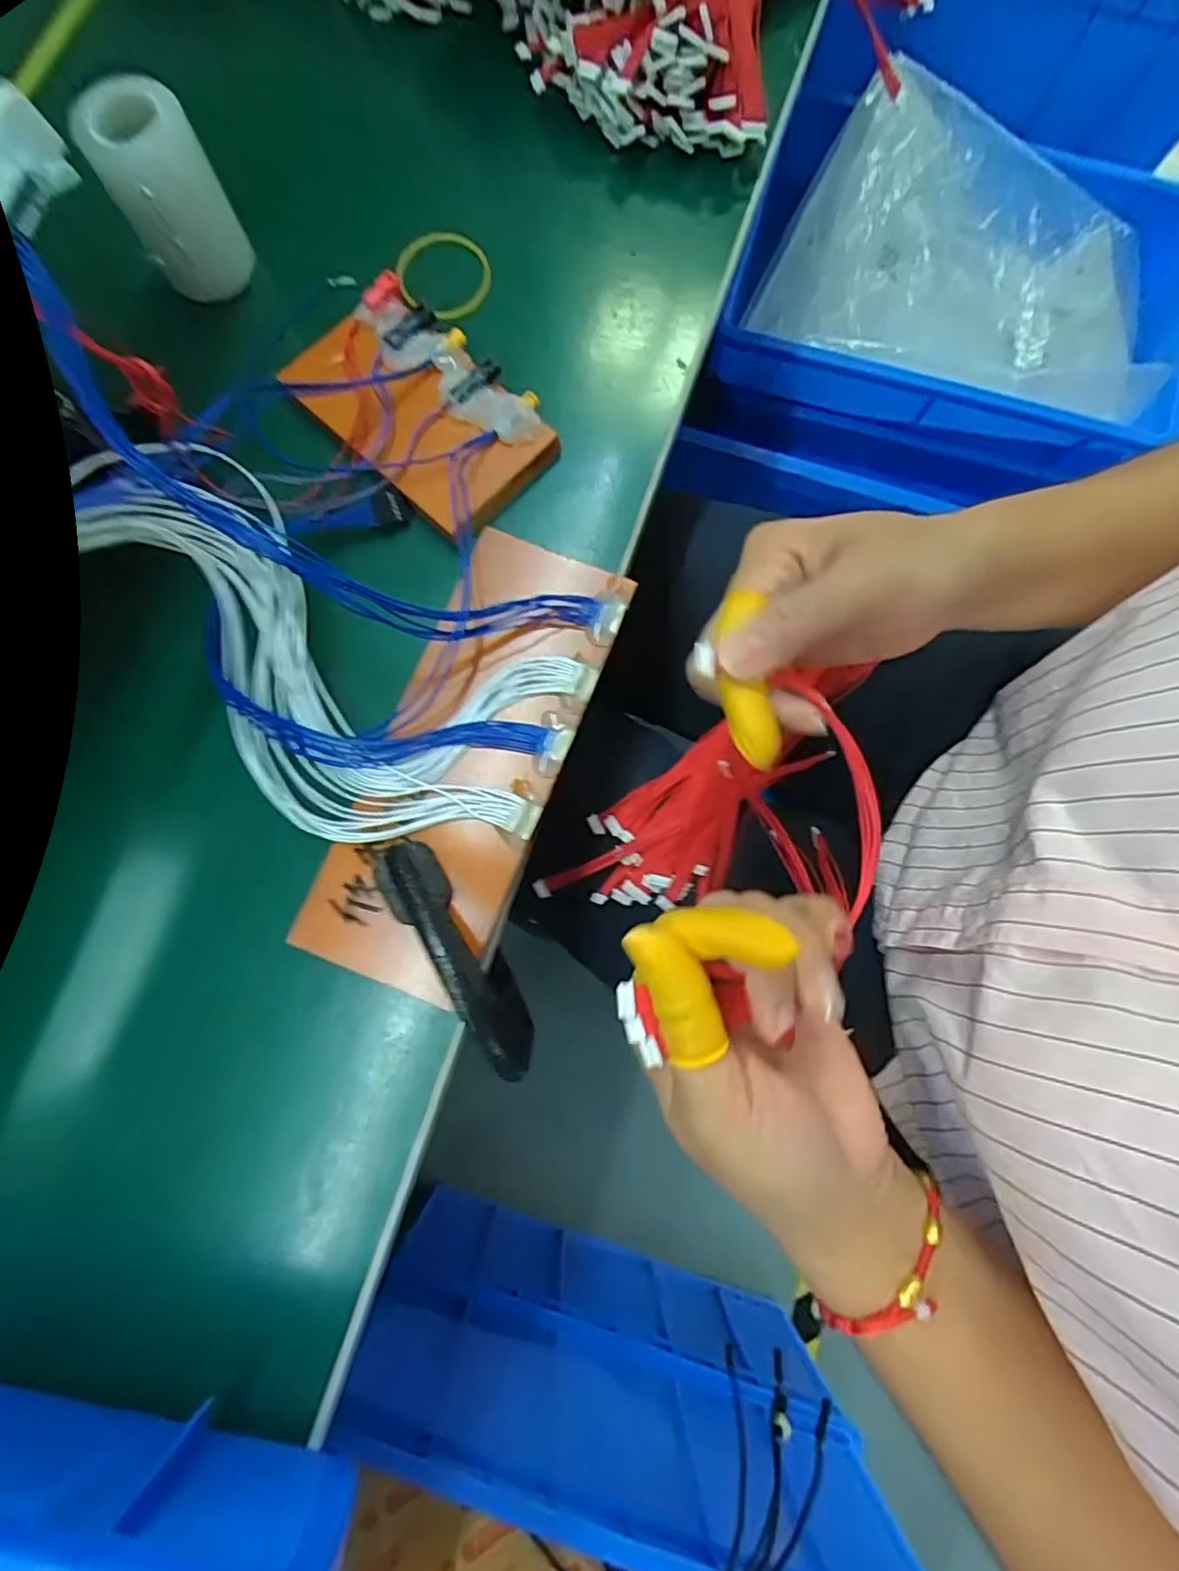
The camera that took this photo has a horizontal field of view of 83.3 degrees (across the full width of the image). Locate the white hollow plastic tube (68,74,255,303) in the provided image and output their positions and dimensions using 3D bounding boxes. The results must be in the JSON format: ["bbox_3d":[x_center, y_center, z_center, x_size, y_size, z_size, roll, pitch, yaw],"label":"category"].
[{"bbox_3d":[-0.194,-0.274,0.305,0.045,0.067,0.047,0,79,-1],"label":"white hollow plastic tube"}]

